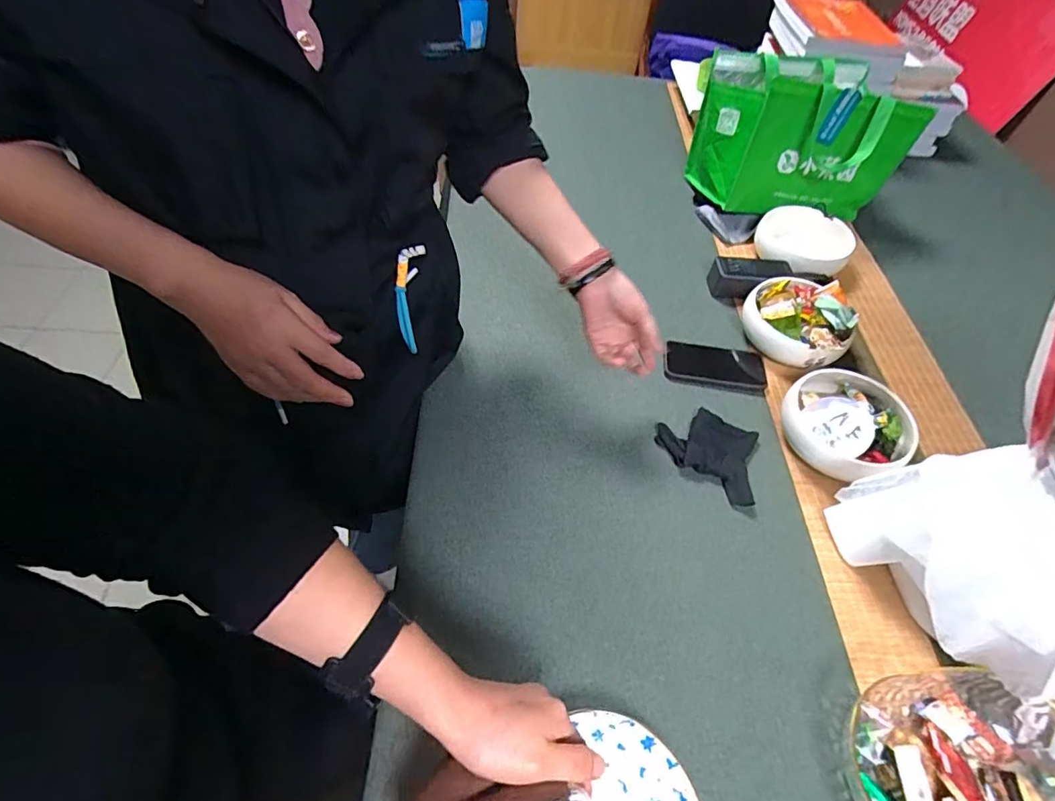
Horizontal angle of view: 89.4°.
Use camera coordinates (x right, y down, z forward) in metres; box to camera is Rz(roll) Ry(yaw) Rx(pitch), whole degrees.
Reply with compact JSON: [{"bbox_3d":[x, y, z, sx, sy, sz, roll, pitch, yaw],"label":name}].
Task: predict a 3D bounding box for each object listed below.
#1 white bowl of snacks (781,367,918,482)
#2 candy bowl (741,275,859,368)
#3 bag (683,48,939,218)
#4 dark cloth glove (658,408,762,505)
[{"bbox_3d":[0.429,0.032,0.719,0.158,0.067,0.151,3,53,-4],"label":"white bowl of snacks"},{"bbox_3d":[0.417,-0.124,0.825,0.160,0.083,0.148,3,53,-4],"label":"candy bowl"},{"bbox_3d":[0.504,-0.490,1.002,0.334,0.203,0.227,-1,53,-6],"label":"bag"},{"bbox_3d":[0.241,0.062,0.705,0.135,0.019,0.114,25,55,13],"label":"dark cloth glove"}]

